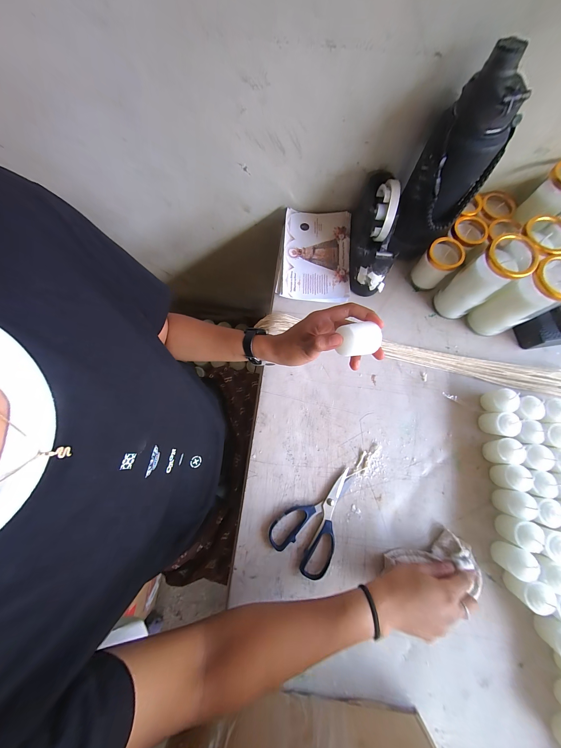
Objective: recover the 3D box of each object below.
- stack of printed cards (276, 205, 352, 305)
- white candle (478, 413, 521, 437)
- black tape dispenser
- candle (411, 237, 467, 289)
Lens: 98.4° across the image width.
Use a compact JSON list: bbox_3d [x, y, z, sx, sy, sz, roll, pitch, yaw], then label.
[{"bbox_3d":[0.072,-0.252,0.507,0.144,0.018,0.216,5,76,1],"label":"stack of printed cards"},{"bbox_3d":[0.364,0.084,0.405,0.034,0.046,0.037,6,76,1],"label":"white candle"},{"bbox_3d":[0.173,-0.267,0.449,0.062,0.125,0.209,6,76,1],"label":"black tape dispenser"},{"bbox_3d":[0.291,-0.203,0.459,0.059,0.081,0.054,0,76,-1],"label":"candle"}]

